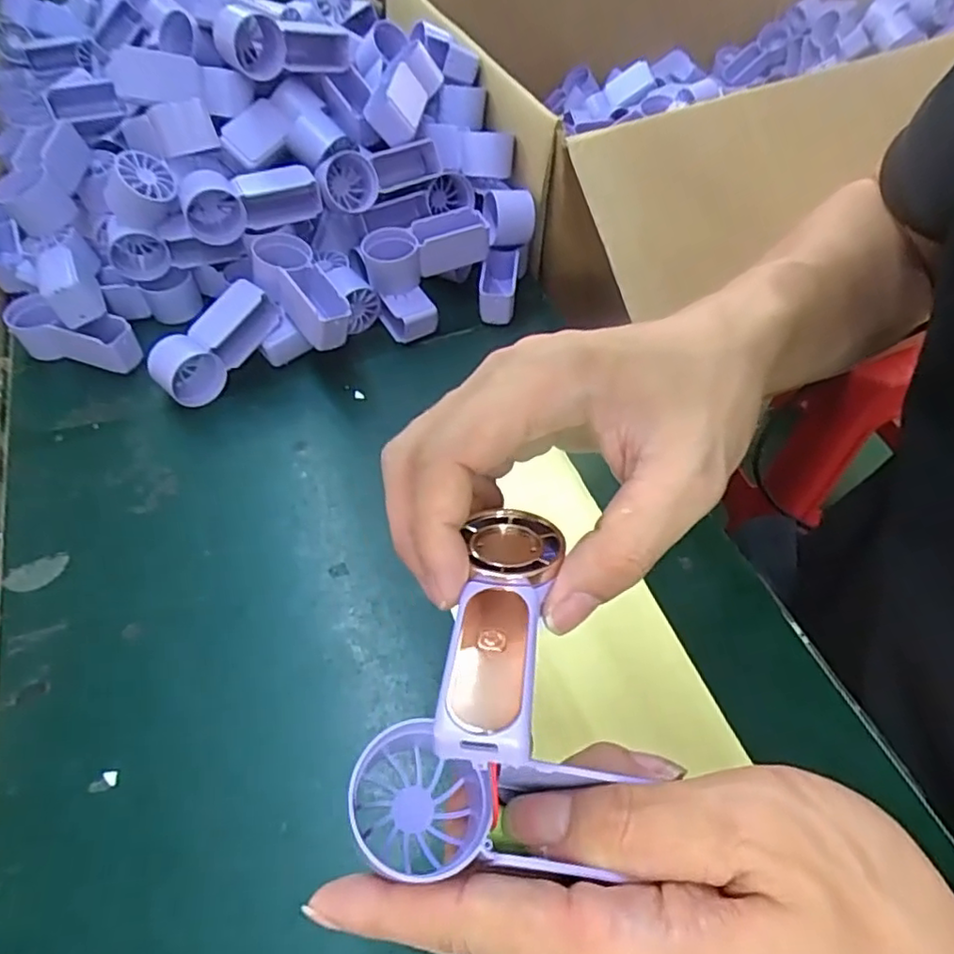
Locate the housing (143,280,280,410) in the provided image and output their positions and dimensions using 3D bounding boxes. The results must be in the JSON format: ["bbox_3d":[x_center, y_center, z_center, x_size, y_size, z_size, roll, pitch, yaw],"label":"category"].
[{"bbox_3d":[-0.176,-0.091,0.431,0.090,0.034,0.033,-45,62,-2],"label":"housing"}]

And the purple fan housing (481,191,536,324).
[{"bbox_3d":[0.022,-0.166,0.487,0.038,0.076,0.080,3,53,3],"label":"purple fan housing"}]

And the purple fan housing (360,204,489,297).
[{"bbox_3d":[-0.038,-0.167,0.471,0.093,0.040,0.037,-23,56,-16],"label":"purple fan housing"}]

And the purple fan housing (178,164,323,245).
[{"bbox_3d":[-0.161,-0.196,0.454,0.094,0.037,0.030,-11,54,-8],"label":"purple fan housing"}]

